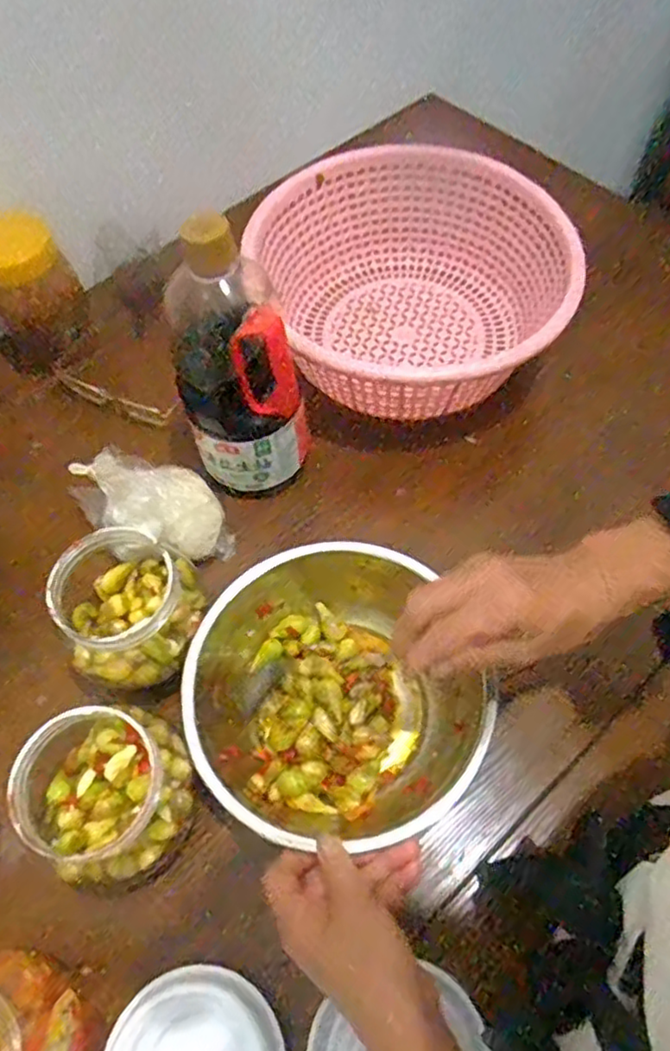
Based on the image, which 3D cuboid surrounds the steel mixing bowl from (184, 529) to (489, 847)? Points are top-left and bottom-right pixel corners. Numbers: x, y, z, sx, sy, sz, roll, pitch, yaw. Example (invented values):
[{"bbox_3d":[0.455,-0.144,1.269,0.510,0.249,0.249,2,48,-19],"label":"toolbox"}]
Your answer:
[{"bbox_3d":[0.002,0.123,0.505,0.213,0.082,0.203,-1,62,2],"label":"steel mixing bowl"}]

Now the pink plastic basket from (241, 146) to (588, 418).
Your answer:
[{"bbox_3d":[0.065,-0.228,0.684,0.287,0.137,0.294,-1,62,2],"label":"pink plastic basket"}]

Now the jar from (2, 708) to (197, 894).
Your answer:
[{"bbox_3d":[-0.146,0.173,0.448,0.094,0.099,0.093,-1,62,2],"label":"jar"}]

